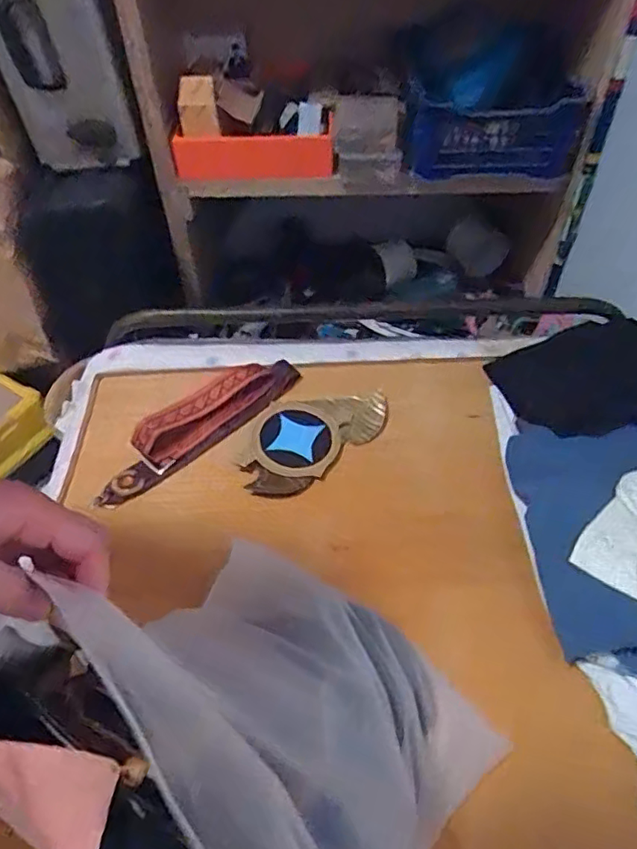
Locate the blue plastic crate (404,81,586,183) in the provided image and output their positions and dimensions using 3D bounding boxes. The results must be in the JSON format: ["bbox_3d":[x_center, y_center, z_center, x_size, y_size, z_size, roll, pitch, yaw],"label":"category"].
[{"bbox_3d":[0.297,-0.489,1.021,0.274,0.144,0.092,4,50,5],"label":"blue plastic crate"}]

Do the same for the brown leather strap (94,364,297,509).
[{"bbox_3d":[-0.159,-0.012,0.772,0.304,0.041,0.085,-38,57,-24],"label":"brown leather strap"}]

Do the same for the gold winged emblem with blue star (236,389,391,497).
[{"bbox_3d":[-0.014,0.012,0.772,0.205,0.016,0.123,-36,56,-23],"label":"gold winged emblem with blue star"}]

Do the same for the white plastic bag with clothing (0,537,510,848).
[{"bbox_3d":[-0.011,0.212,0.404,0.240,0.401,0.105,33,94,28],"label":"white plastic bag with clothing"}]

